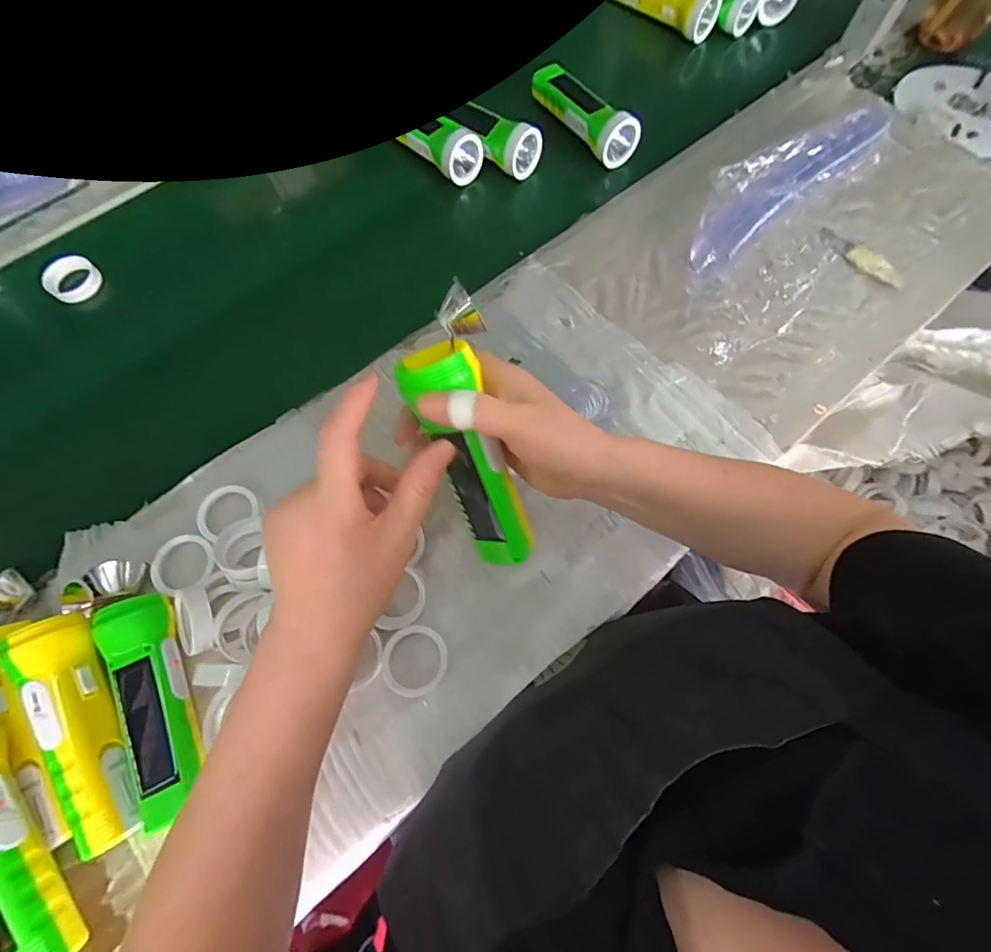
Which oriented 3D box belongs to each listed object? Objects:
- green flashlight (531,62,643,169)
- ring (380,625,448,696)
[{"bbox_3d":[0.101,-0.416,0.532,0.044,0.053,0.143,-37,78,-12],"label":"green flashlight"},{"bbox_3d":[-0.066,0.151,0.382,0.053,0.012,0.052,1,72,-2],"label":"ring"}]

